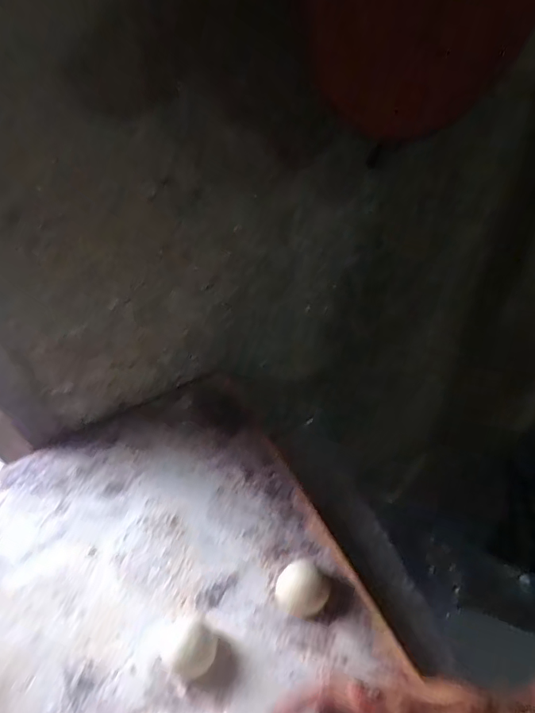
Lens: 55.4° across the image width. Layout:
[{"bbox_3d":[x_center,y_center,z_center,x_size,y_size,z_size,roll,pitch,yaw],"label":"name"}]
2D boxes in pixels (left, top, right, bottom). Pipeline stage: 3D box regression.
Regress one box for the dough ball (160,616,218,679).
[{"bbox_3d":[-0.065,0.229,0.403,0.047,0.029,0.039,8,50,13],"label":"dough ball"}]

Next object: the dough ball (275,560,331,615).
[{"bbox_3d":[0.030,0.193,0.424,0.043,0.028,0.038,-7,49,1],"label":"dough ball"}]

